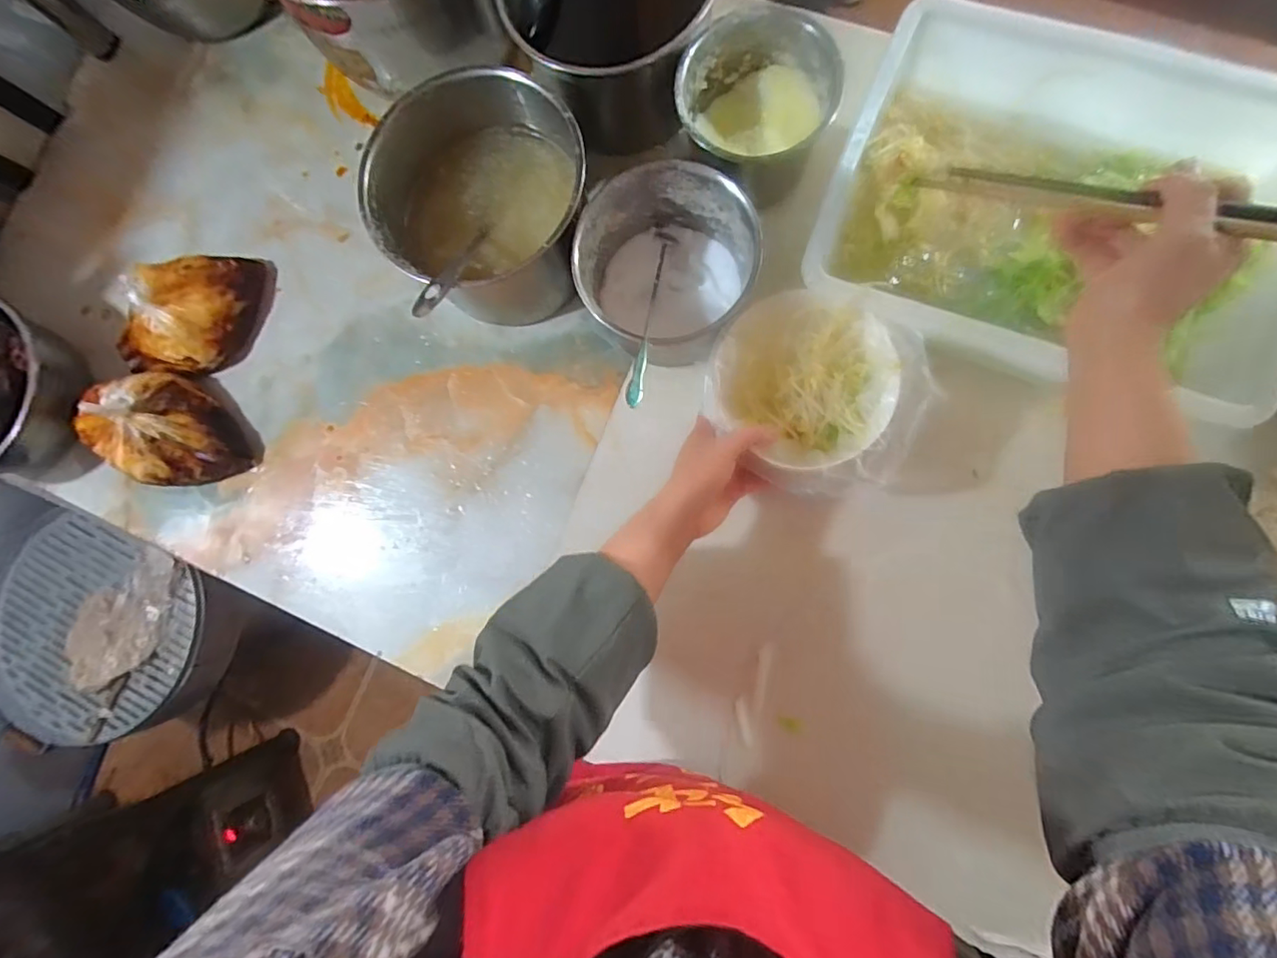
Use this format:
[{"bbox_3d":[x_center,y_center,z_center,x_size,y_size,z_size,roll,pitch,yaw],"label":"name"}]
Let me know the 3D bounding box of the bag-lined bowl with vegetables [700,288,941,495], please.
[{"bbox_3d":[0.148,-0.075,0.486,0.180,0.057,0.158,27,87,9],"label":"bag-lined bowl with vegetables"}]

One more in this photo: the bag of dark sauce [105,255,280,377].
[{"bbox_3d":[-0.494,-0.186,0.608,0.133,0.075,0.151,14,86,9],"label":"bag of dark sauce"}]

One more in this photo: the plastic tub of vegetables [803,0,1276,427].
[{"bbox_3d":[0.348,-0.218,0.469,0.356,0.100,0.273,23,88,9],"label":"plastic tub of vegetables"}]

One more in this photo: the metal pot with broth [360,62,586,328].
[{"bbox_3d":[-0.140,-0.260,0.545,0.196,0.123,0.190,-1,84,8],"label":"metal pot with broth"}]

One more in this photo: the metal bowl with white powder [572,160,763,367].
[{"bbox_3d":[0.026,-0.193,0.525,0.151,0.101,0.148,-1,84,8],"label":"metal bowl with white powder"}]

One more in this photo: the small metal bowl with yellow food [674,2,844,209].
[{"bbox_3d":[0.113,-0.350,0.533,0.136,0.099,0.121,21,87,9],"label":"small metal bowl with yellow food"}]

